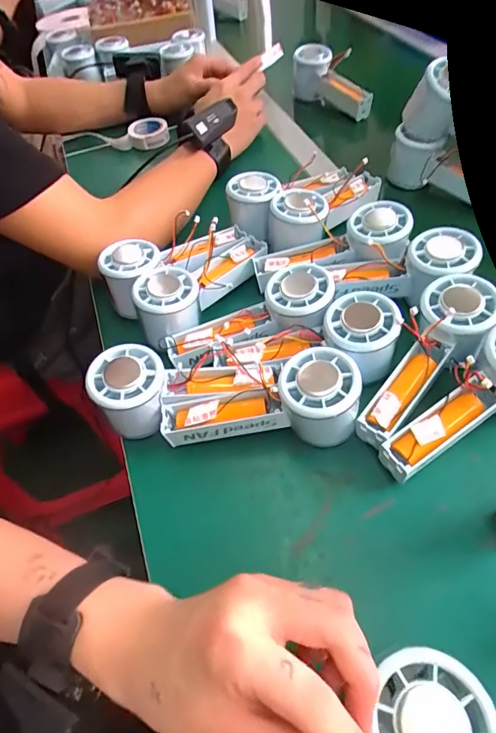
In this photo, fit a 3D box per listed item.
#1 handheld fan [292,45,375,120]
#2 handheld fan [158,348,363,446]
[{"bbox_3d":[0.118,-0.428,0.638,0.052,0.072,0.157,-23,54,-11],"label":"handheld fan"},{"bbox_3d":[0.012,0.036,0.331,0.152,0.059,0.055,-14,52,15],"label":"handheld fan"}]

